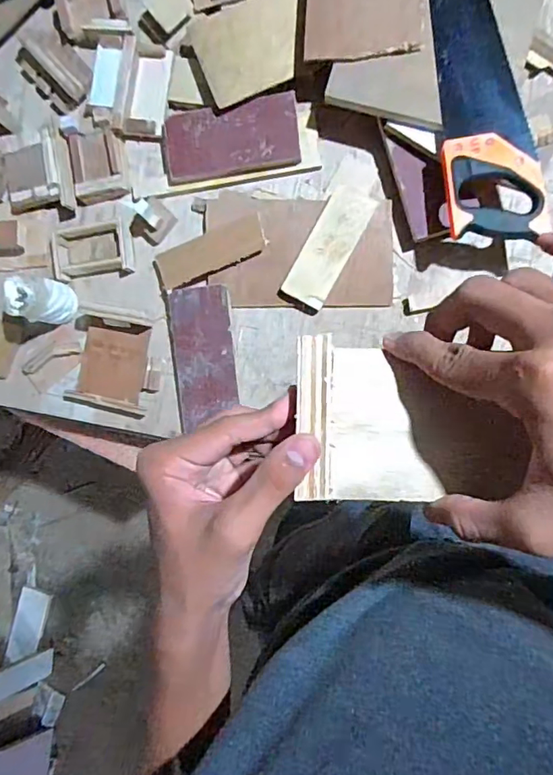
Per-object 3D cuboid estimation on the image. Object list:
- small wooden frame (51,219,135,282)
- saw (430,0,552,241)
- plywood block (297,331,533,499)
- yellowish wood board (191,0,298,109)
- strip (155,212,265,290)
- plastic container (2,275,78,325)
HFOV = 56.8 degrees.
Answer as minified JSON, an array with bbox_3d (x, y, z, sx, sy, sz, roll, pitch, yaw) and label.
[{"bbox_3d":[-0.281,-0.210,0.782,0.128,0.031,0.081,-7,89,10],"label":"small wooden frame"},{"bbox_3d":[0.258,-0.434,0.644,0.114,0.024,0.499,-4,90,10],"label":"saw"},{"bbox_3d":[0.068,0.017,0.266,0.111,0.013,0.082,0,88,9],"label":"plywood block"},{"bbox_3d":[-0.032,-0.495,0.730,0.158,0.017,0.149,-20,87,10],"label":"yellowish wood board"},{"bbox_3d":[-0.096,-0.200,0.750,0.162,0.006,0.054,-23,86,10],"label":"strip"},{"bbox_3d":[-0.349,-0.130,0.753,0.062,0.109,0.065,17,93,10],"label":"plastic container"}]

